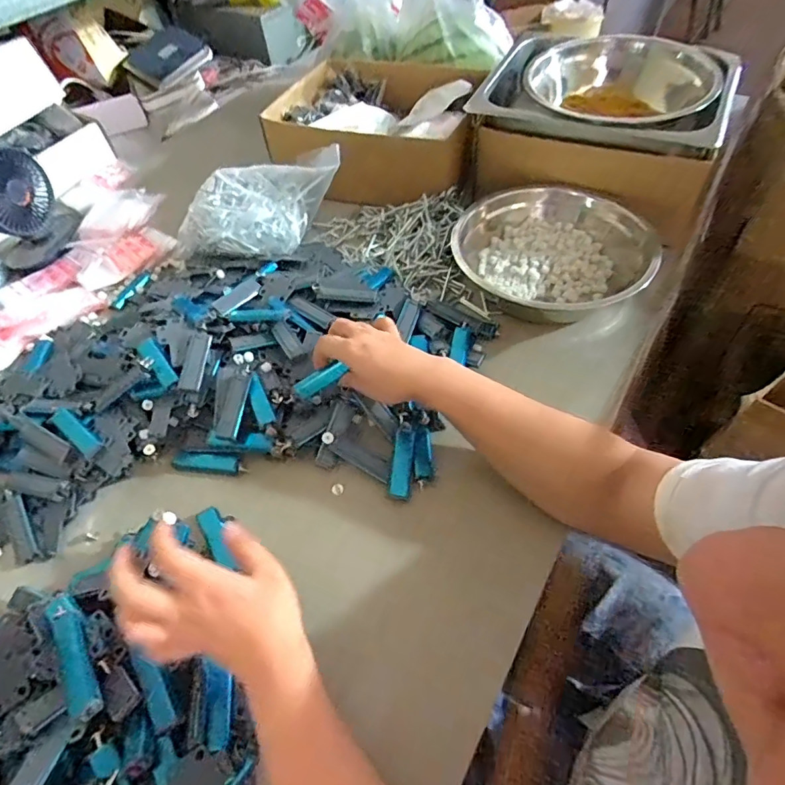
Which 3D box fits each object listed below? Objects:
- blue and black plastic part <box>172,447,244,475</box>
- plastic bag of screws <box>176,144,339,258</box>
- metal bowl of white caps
[{"bbox_3d":[-0.205,0.074,0.531,0.079,0.013,0.027,6,55,9],"label":"blue and black plastic part"},{"bbox_3d":[-0.199,-0.274,0.720,0.256,0.089,0.119,-17,54,-7],"label":"plastic bag of screws"},{"bbox_3d":[0.209,-0.181,0.636,0.237,0.063,0.237,34,63,25],"label":"metal bowl of white caps"}]

